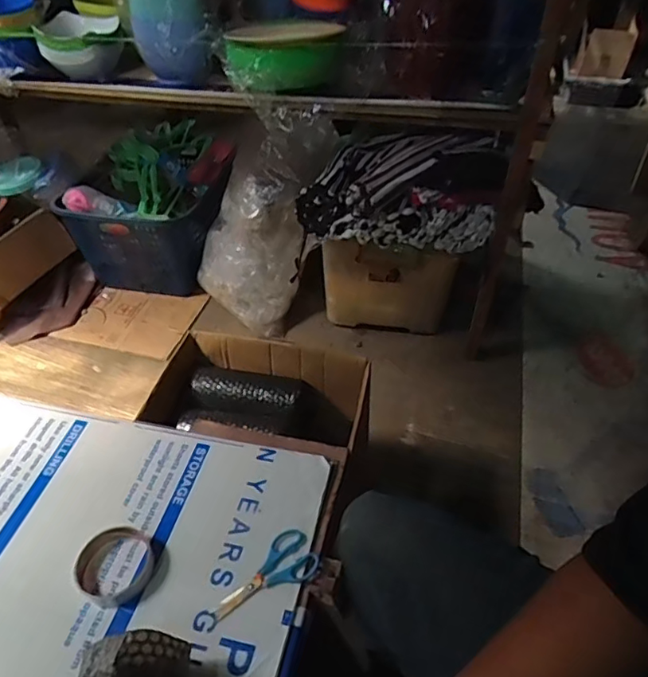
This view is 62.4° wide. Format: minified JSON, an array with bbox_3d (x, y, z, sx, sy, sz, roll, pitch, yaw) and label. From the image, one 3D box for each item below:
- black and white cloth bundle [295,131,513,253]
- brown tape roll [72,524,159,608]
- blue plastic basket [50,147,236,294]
[{"bbox_3d":[0.180,-0.350,1.216,0.435,0.220,0.240,9,44,10],"label":"black and white cloth bundle"},{"bbox_3d":[-0.230,0.253,0.596,0.082,0.029,0.080,0,44,0],"label":"brown tape roll"},{"bbox_3d":[-0.507,-0.331,1.602,0.386,0.320,0.290,11,45,11],"label":"blue plastic basket"}]

